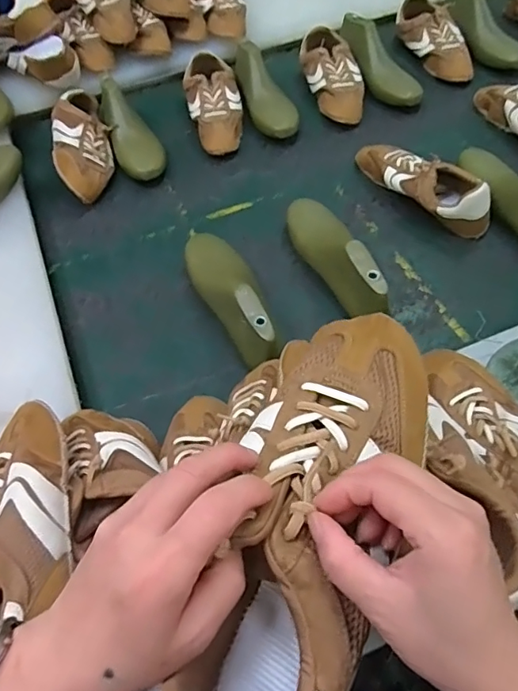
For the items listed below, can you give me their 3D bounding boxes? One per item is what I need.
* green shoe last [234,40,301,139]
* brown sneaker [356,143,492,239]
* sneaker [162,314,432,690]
[{"bbox_3d":[0.004,-0.498,0.995,0.071,0.067,0.242,-21,70,-10],"label":"green shoe last"},{"bbox_3d":[0.260,-0.271,0.841,0.088,0.078,0.267,-33,59,-18],"label":"brown sneaker"},{"bbox_3d":[0.037,0.091,0.285,0.086,0.081,0.249,16,65,15],"label":"sneaker"}]

